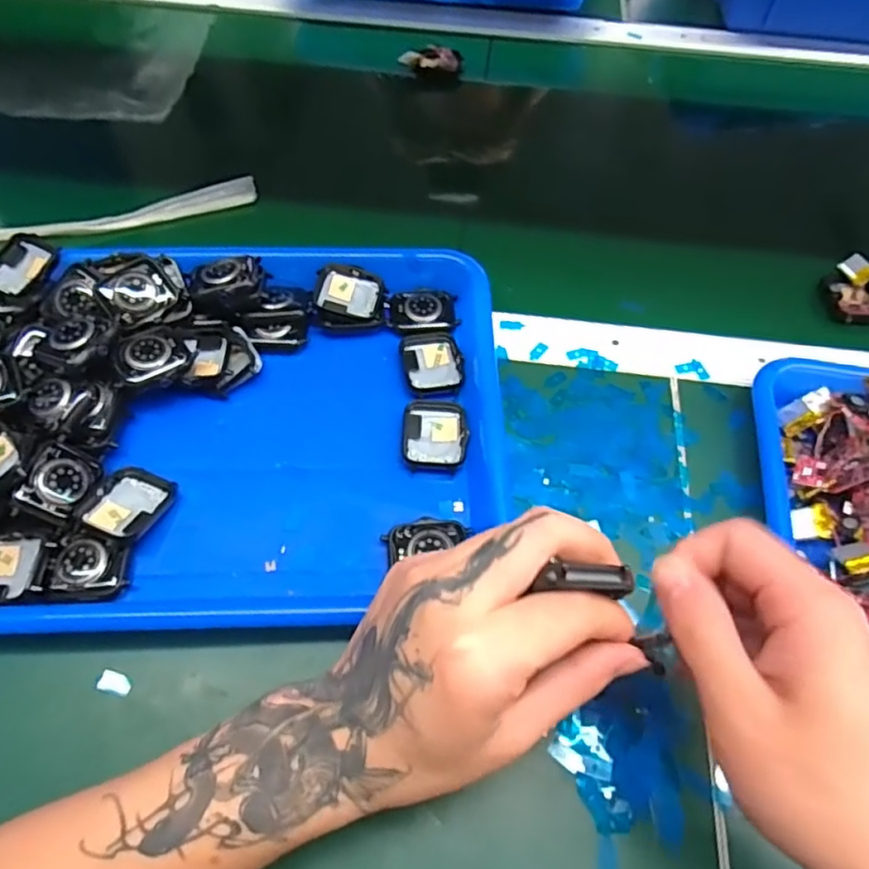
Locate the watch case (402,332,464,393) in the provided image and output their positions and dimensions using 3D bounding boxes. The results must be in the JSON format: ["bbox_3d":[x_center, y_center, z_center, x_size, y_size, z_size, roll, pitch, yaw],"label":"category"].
[{"bbox_3d":[-0.001,-0.046,0.390,0.036,0.008,0.047,-8,59,-7],"label":"watch case"}]

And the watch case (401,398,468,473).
[{"bbox_3d":[0.000,-0.001,0.363,0.037,0.006,0.046,5,59,1],"label":"watch case"}]

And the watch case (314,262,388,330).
[{"bbox_3d":[-0.056,-0.092,0.415,0.047,0.012,0.043,7,74,-5],"label":"watch case"}]

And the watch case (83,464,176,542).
[{"bbox_3d":[-0.165,0.038,0.334,0.036,0.014,0.041,17,60,8],"label":"watch case"}]

